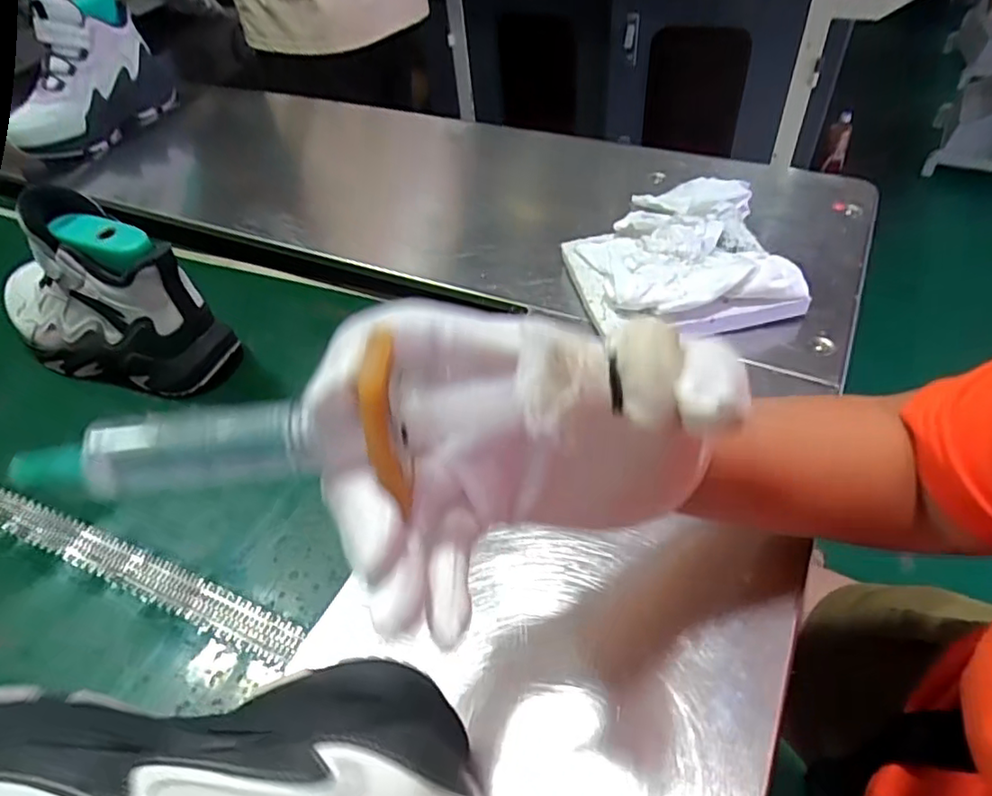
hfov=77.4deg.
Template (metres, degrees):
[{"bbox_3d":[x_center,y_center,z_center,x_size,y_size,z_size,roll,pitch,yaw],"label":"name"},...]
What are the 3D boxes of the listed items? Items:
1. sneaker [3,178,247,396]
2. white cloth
[{"bbox_3d":[-0.329,-0.086,0.508,0.221,0.135,0.081,16,54,18],"label":"sneaker"},{"bbox_3d":[0.146,-0.135,0.524,0.170,0.039,0.211,-4,50,2],"label":"white cloth"}]

